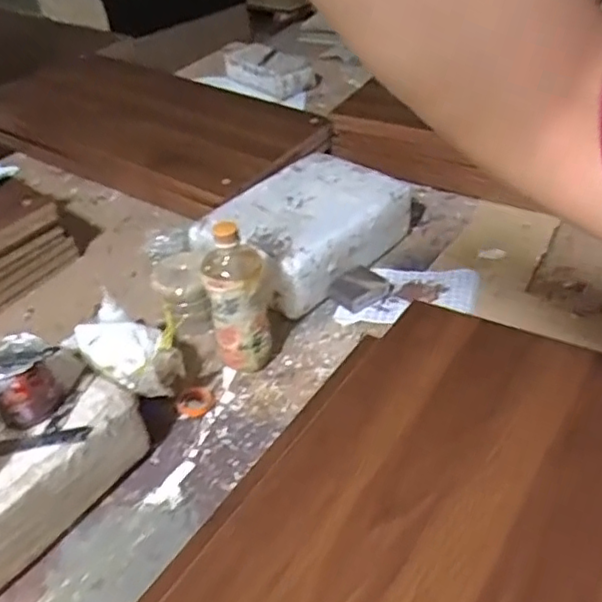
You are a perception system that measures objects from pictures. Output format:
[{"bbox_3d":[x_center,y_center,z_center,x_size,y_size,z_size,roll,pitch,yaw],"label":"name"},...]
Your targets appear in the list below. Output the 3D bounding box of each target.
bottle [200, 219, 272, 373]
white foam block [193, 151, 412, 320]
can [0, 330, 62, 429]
[{"bbox_3d":[-0.077,-0.001,0.749,0.071,0.203,0.071,-6,40,-2],"label":"bottle"},{"bbox_3d":[0.007,-0.114,0.937,0.209,0.087,0.282,26,49,31],"label":"white foam block"},{"bbox_3d":[-0.283,0.081,0.621,0.066,0.079,0.067,-29,46,-25],"label":"can"}]

